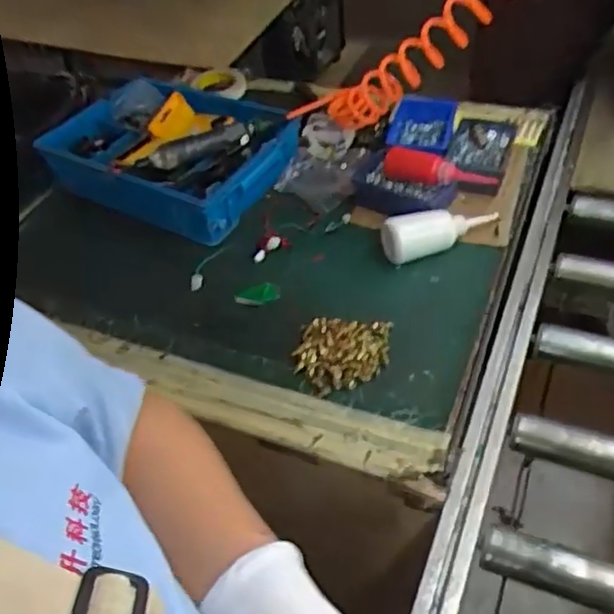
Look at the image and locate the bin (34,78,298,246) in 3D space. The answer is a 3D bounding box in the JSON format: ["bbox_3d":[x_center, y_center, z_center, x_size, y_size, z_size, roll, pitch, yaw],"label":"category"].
[{"bbox_3d":[-0.249,-0.263,1.087,0.409,0.090,0.260,20,51,24],"label":"bin"}]

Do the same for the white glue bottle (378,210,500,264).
[{"bbox_3d":[0.190,-0.116,0.913,0.171,0.058,0.051,-19,47,-11],"label":"white glue bottle"}]

